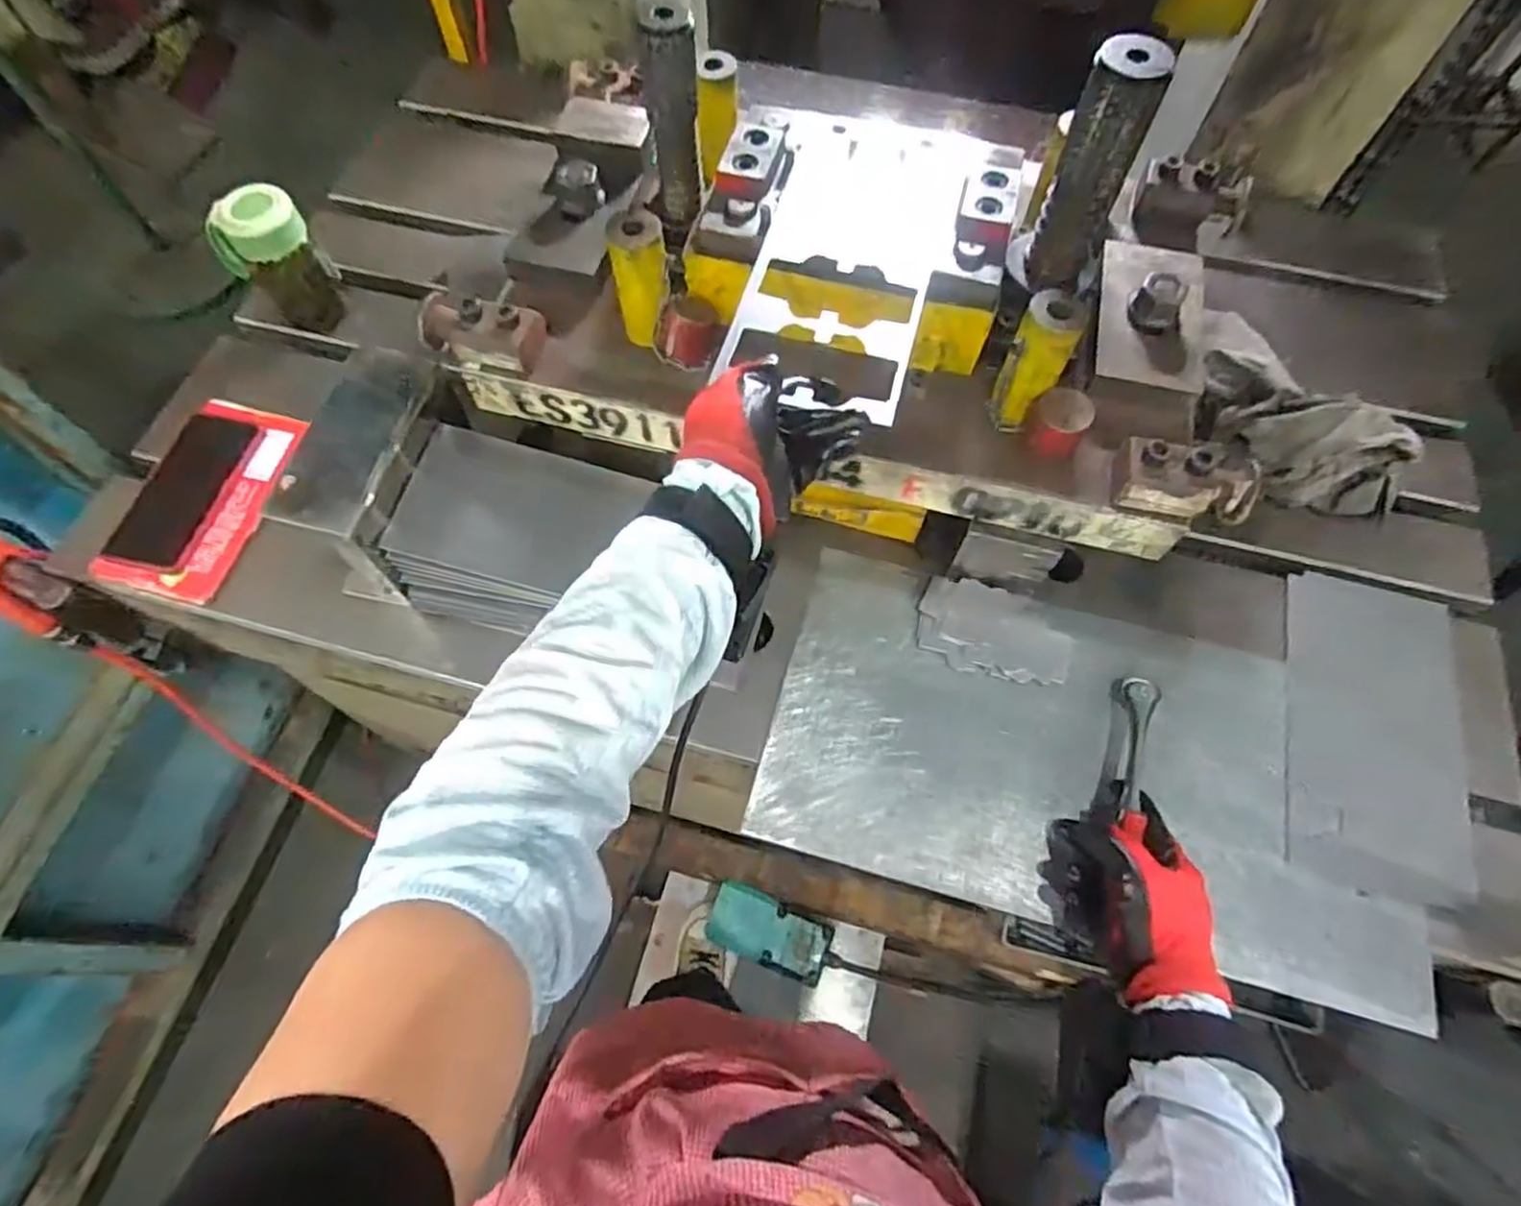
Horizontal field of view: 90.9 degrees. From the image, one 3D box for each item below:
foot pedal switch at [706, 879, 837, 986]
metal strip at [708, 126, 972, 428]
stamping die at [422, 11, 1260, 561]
[{"bbox_3d":[0.026,0.540,1.212,0.229,0.055,0.101,27,66,-4],"label":"foot pedal switch"},{"bbox_3d":[0.067,-0.249,0.536,0.133,0.009,0.283,13,65,6],"label":"metal strip"},{"bbox_3d":[0.067,-0.247,0.585,0.603,0.244,0.279,13,64,6],"label":"stamping die"}]

